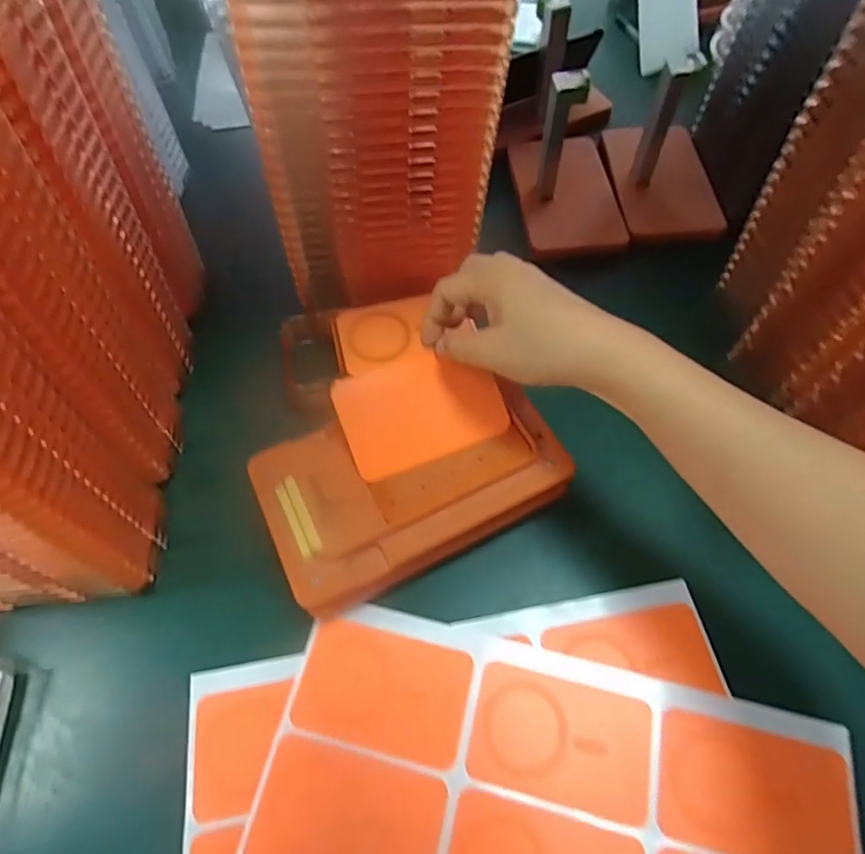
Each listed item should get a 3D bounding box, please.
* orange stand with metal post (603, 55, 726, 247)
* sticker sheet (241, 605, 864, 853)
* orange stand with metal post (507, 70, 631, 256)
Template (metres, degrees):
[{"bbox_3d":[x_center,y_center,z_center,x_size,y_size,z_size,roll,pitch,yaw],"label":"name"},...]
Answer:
[{"bbox_3d":[0.240,-0.288,0.524,0.096,0.109,0.167,-4,62,0],"label":"orange stand with metal post"},{"bbox_3d":[0.065,0.250,0.303,0.339,0.023,0.223,11,61,8],"label":"sticker sheet"},{"bbox_3d":[0.139,-0.271,0.517,0.099,0.112,0.170,-5,62,-1],"label":"orange stand with metal post"}]

